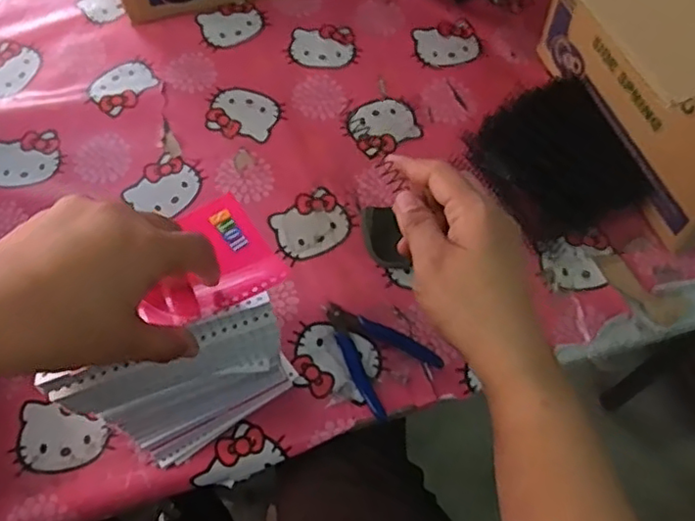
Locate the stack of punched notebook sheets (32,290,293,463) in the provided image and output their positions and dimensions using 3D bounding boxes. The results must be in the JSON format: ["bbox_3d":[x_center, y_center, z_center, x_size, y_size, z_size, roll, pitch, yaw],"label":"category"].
[{"bbox_3d":[-0.105,0.099,0.447,0.133,0.239,0.028,-22,70,-10],"label":"stack of punched notebook sheets"}]

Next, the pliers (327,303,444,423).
[{"bbox_3d":[0.025,0.081,0.581,0.078,0.006,0.113,-36,68,-16],"label":"pliers"}]

